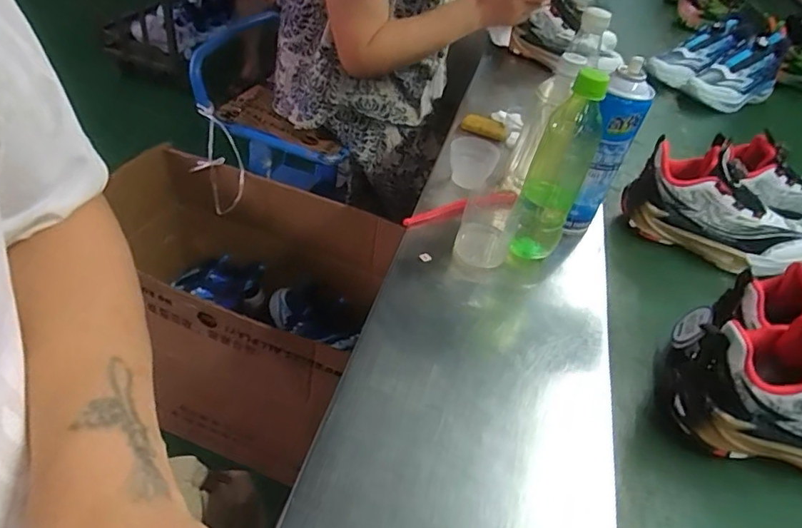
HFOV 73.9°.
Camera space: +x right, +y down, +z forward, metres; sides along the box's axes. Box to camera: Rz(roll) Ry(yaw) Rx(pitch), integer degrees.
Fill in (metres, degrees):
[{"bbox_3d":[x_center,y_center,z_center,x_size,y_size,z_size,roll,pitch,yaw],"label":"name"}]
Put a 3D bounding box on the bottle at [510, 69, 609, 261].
[{"bbox_3d":[0.165,-0.098,0.564,0.057,0.201,0.071,18,46,11],"label":"bottle"}]

